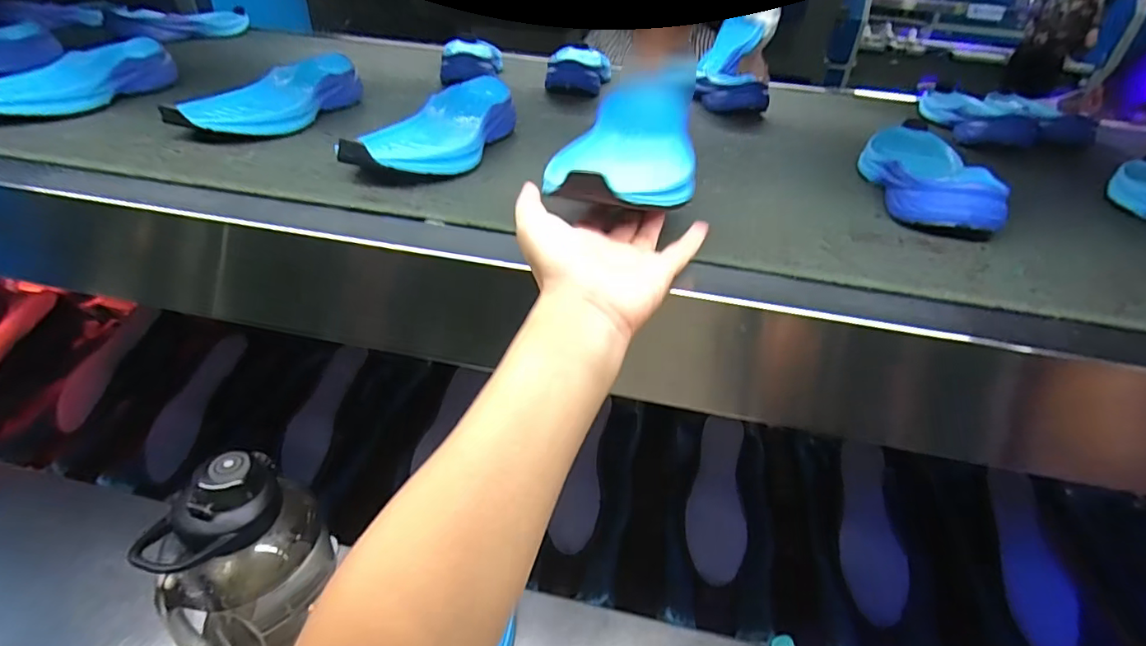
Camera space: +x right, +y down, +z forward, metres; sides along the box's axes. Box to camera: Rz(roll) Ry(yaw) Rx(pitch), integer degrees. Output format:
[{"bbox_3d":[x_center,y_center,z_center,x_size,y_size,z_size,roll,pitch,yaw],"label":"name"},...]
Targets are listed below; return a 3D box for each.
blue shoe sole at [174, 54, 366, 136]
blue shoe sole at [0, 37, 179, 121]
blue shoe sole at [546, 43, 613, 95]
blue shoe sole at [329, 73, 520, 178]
[{"bbox_3d":[-0.324,-0.246,0.587,0.094,0.062,0.245,10,35,6],"label":"blue shoe sole"},{"bbox_3d":[-0.538,-0.267,0.578,0.062,0.055,0.233,6,34,0],"label":"blue shoe sole"},{"bbox_3d":[0.016,-0.402,0.849,0.084,0.047,0.256,7,34,2],"label":"blue shoe sole"},{"bbox_3d":[-0.126,-0.189,0.523,0.078,0.052,0.226,10,35,8],"label":"blue shoe sole"}]

